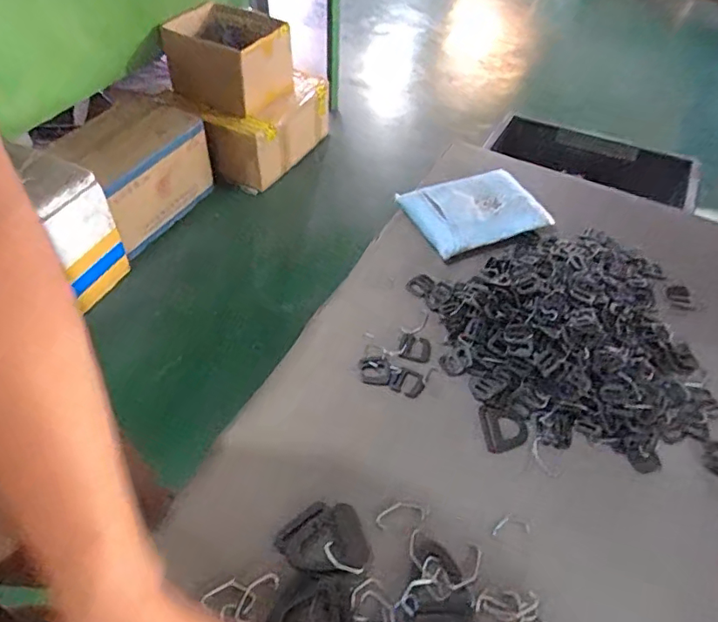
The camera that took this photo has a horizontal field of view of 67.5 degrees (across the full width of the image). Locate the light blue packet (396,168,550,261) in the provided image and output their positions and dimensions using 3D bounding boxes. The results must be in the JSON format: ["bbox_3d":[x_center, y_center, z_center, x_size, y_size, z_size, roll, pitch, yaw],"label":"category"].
[{"bbox_3d":[0.146,-0.126,0.678,0.156,0.032,0.109,-18,52,-16],"label":"light blue packet"}]

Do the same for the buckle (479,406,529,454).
[{"bbox_3d":[0.134,0.108,0.498,0.039,0.008,0.044,-5,50,-5],"label":"buckle"}]

